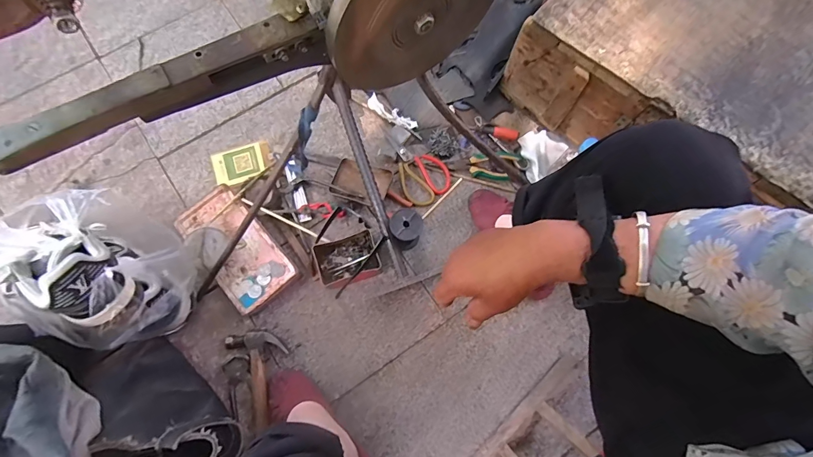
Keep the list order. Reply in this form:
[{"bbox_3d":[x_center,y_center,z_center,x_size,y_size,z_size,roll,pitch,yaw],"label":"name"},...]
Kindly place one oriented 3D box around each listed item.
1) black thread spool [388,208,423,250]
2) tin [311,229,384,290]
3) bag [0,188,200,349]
[{"bbox_3d":[-0.002,0.003,0.715,0.057,0.085,0.058,1,75,-2],"label":"black thread spool"},{"bbox_3d":[-0.111,0.057,0.724,0.119,0.058,0.088,-20,77,-7],"label":"tin"},{"bbox_3d":[-0.495,0.061,0.629,0.249,0.211,0.191,34,77,7],"label":"bag"}]

